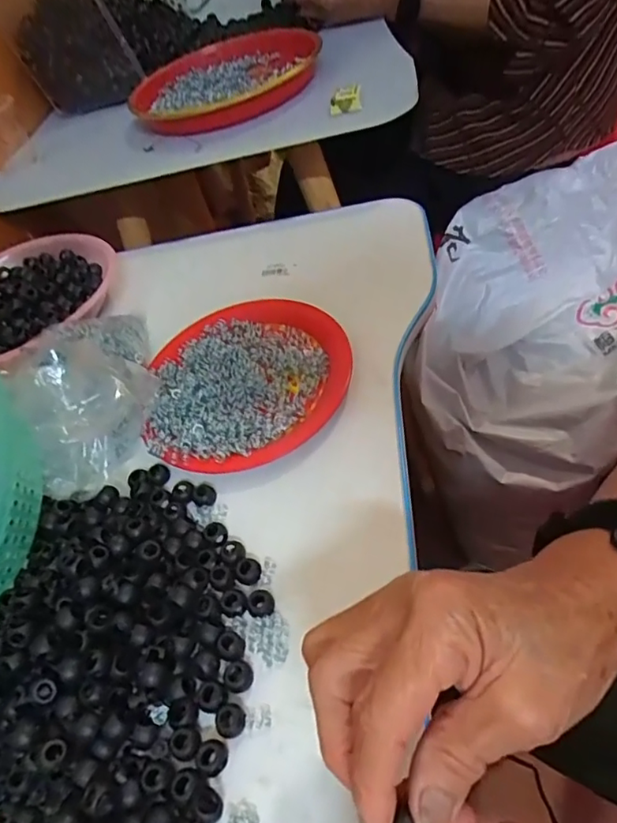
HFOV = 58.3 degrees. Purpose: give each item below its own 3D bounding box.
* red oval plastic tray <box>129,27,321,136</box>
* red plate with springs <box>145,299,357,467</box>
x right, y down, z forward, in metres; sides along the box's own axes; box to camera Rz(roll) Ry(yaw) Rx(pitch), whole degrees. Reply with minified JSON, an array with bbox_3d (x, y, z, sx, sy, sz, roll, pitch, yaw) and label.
[{"bbox_3d":[-0.091,-0.359,0.596,0.192,0.035,0.201,18,59,27],"label":"red oval plastic tray"},{"bbox_3d":[-0.044,-0.028,0.418,0.148,0.021,0.154,-8,51,10],"label":"red plate with springs"}]

